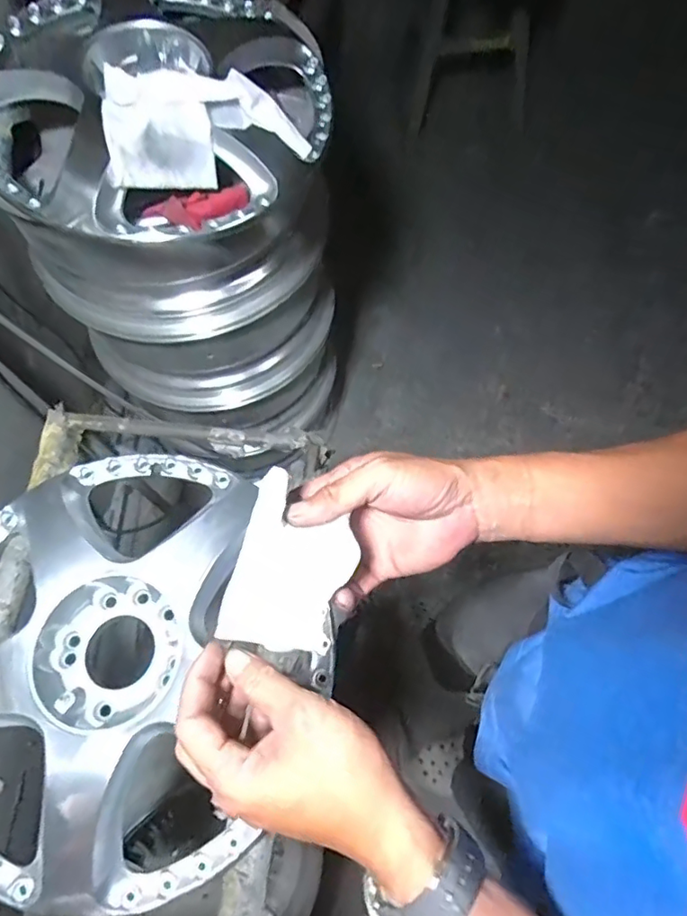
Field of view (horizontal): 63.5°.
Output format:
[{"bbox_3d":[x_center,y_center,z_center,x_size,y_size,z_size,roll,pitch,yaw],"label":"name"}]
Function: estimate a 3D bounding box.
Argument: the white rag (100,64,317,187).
[{"bbox_3d":[-0.153,-0.367,0.611,0.213,0.081,0.105,-18,68,-7],"label":"white rag"}]

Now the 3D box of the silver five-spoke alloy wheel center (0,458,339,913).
[{"bbox_3d":[-0.224,0.200,0.550,0.382,0.081,0.398,0,67,1],"label":"silver five-spoke alloy wheel center"}]

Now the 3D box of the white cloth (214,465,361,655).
[{"bbox_3d":[-0.032,0.068,0.353,0.070,0.008,0.103,18,84,-7],"label":"white cloth"}]

